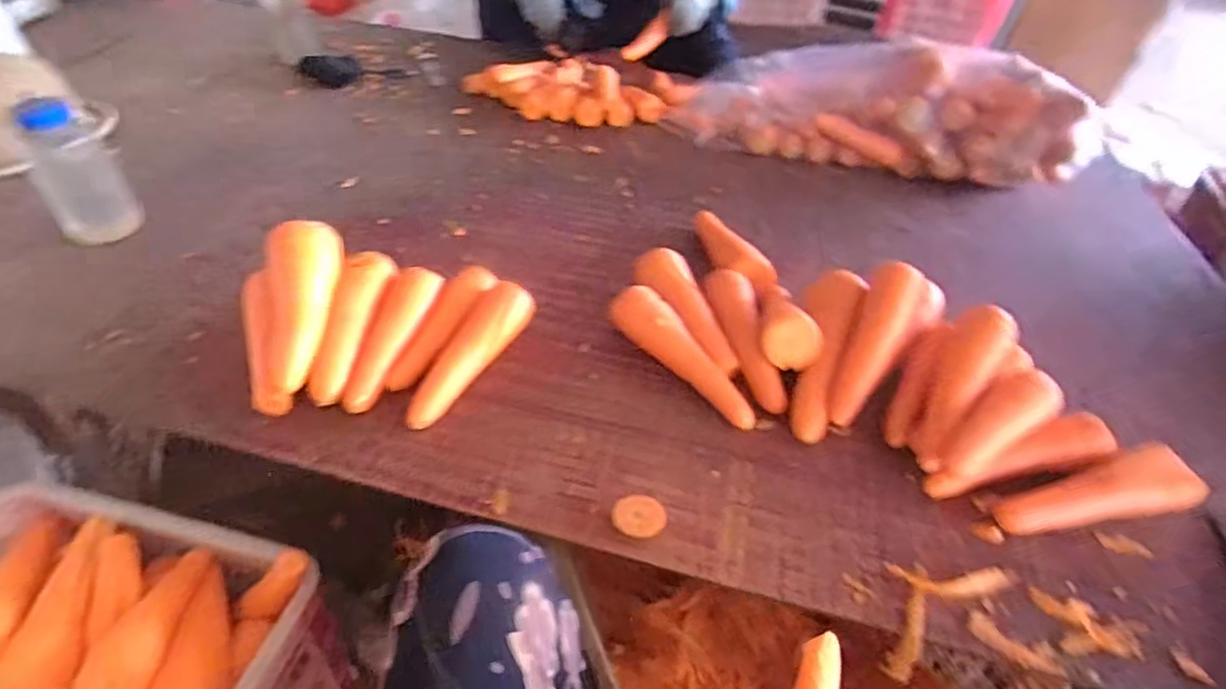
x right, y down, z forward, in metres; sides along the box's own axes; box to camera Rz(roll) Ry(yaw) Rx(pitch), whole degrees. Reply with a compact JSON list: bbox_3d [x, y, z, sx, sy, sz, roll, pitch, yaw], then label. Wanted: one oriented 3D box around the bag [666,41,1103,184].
[{"bbox_3d":[0.444,-0.420,1.085,0.671,0.146,0.261,25,47,21],"label":"bag"}]

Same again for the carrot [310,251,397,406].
[{"bbox_3d":[-0.274,-0.026,0.671,0.052,0.039,0.200,0,43,-3],"label":"carrot"}]

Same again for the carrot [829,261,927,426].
[{"bbox_3d":[0.280,-0.005,0.672,0.058,0.037,0.211,24,62,21],"label":"carrot"}]

